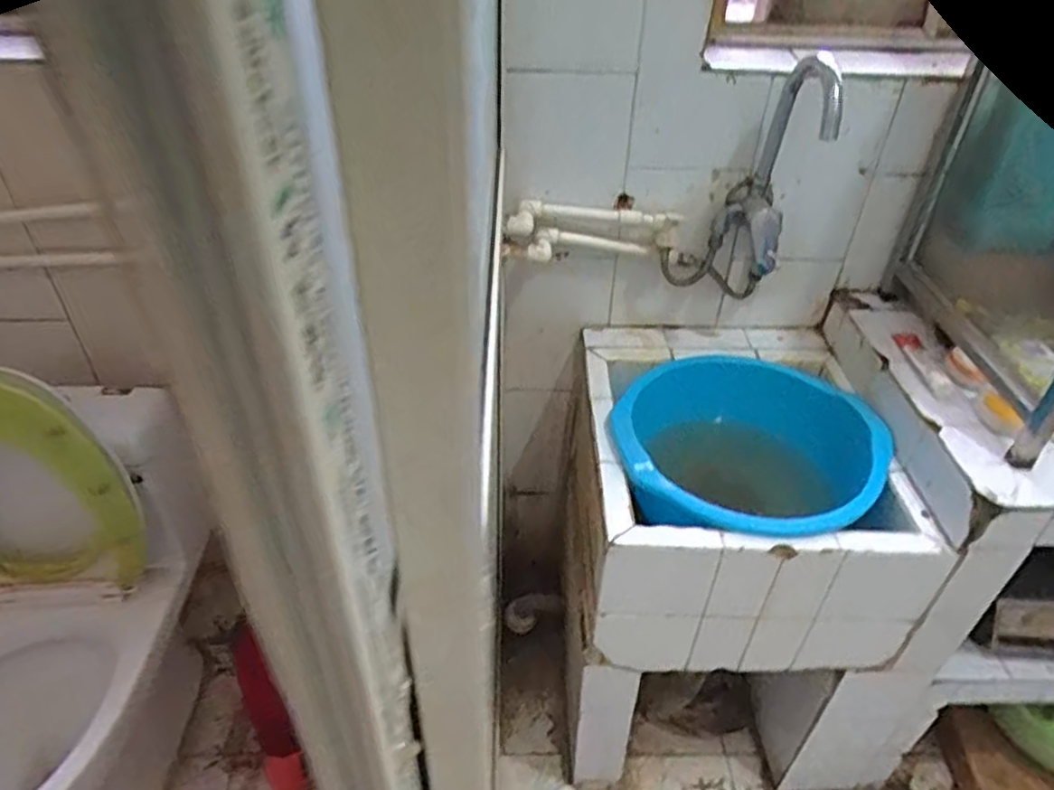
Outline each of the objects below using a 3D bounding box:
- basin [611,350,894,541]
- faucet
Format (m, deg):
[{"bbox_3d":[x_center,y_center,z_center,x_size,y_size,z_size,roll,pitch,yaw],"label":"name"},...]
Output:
[{"bbox_3d":[0.325,0.095,1.091,0.387,0.127,0.385,1,40,0],"label":"basin"},{"bbox_3d":[0.371,-0.329,1.058,0.116,0.350,0.164,5,40,5],"label":"faucet"}]

